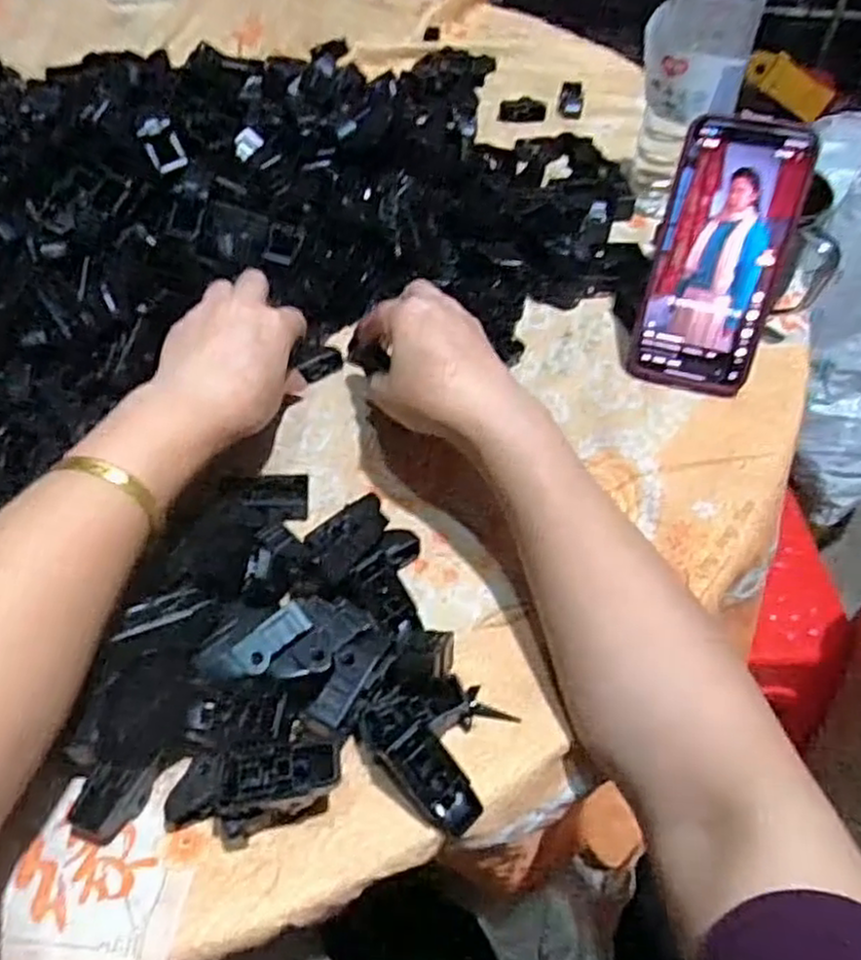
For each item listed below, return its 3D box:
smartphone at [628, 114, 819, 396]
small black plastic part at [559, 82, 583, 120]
[{"bbox_3d":[0.179,-0.138,0.457,0.075,0.162,0.006,15,19,17],"label":"smartphone"},{"bbox_3d":[0.139,-0.374,0.717,0.022,0.013,0.050,5,53,5],"label":"small black plastic part"}]

